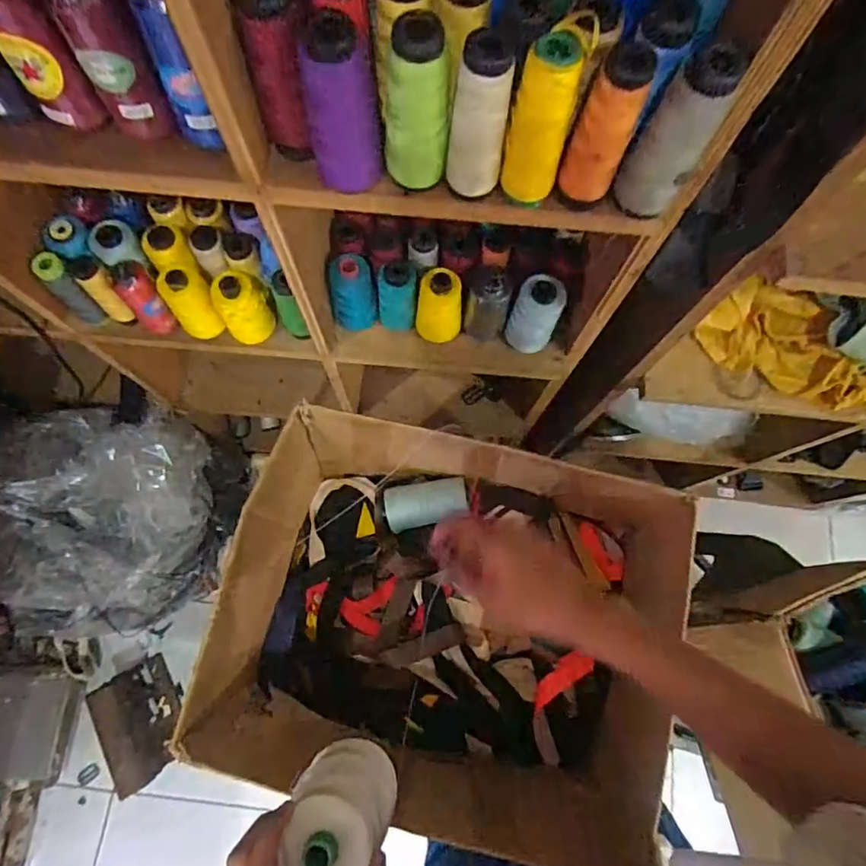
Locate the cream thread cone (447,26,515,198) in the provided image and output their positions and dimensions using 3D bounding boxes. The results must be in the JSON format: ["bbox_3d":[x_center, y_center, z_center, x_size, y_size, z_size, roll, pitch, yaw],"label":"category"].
[{"bbox_3d":[0.032,-0.214,0.369,0.037,0.119,0.034,5,74,0],"label":"cream thread cone"}]

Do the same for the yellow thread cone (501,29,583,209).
[{"bbox_3d":[0.074,-0.209,0.375,0.039,0.112,0.031,11,74,2],"label":"yellow thread cone"}]

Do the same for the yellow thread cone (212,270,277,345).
[{"bbox_3d":[-0.237,-0.161,0.687,0.060,0.095,0.062,0,74,-1],"label":"yellow thread cone"}]

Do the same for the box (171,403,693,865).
[{"bbox_3d":[0.016,0.217,0.673,0.454,0.286,0.353,12,74,2],"label":"box"}]

